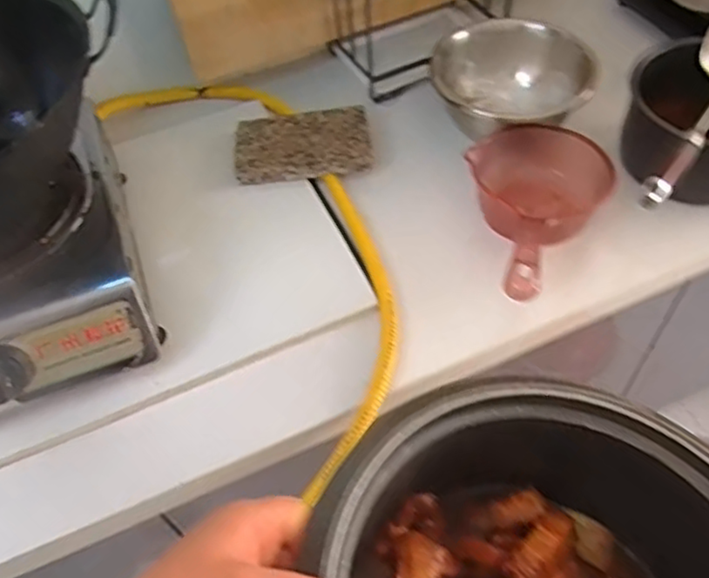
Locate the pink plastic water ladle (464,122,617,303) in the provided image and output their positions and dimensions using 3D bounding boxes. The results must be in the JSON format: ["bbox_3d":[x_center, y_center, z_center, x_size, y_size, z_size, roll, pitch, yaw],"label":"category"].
[{"bbox_3d":[0.202,-0.089,0.744,0.164,0.082,0.292,11,40,13],"label":"pink plastic water ladle"}]

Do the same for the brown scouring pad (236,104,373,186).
[{"bbox_3d":[-0.069,-0.192,0.871,0.179,0.023,0.107,-8,54,-1],"label":"brown scouring pad"}]

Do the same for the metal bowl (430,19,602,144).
[{"bbox_3d":[0.216,-0.289,0.888,0.207,0.087,0.207,-2,54,3],"label":"metal bowl"}]

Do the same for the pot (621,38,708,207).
[{"bbox_3d":[0.433,-0.201,0.806,0.198,0.099,0.191,-2,54,3],"label":"pot"}]

